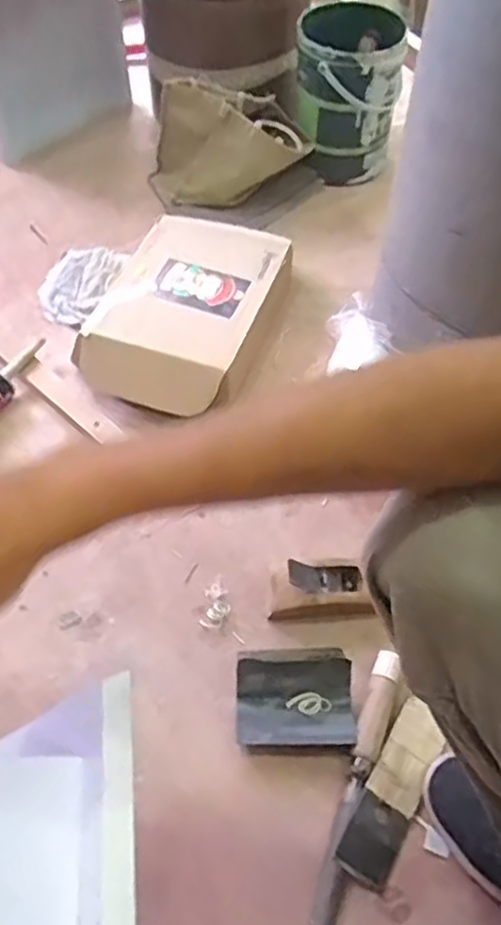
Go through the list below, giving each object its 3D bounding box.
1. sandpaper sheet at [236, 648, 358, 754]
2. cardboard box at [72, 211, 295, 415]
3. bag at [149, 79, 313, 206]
[{"bbox_3d":[0.045,0.235,0.660,0.116,0.036,0.094,-1,57,-2],"label":"sandpaper sheet"},{"bbox_3d":[-0.086,-0.208,0.927,0.230,0.075,0.312,14,58,8],"label":"cardboard box"},{"bbox_3d":[-0.036,-0.507,1.078,0.251,0.169,0.096,2,57,0],"label":"bag"}]

